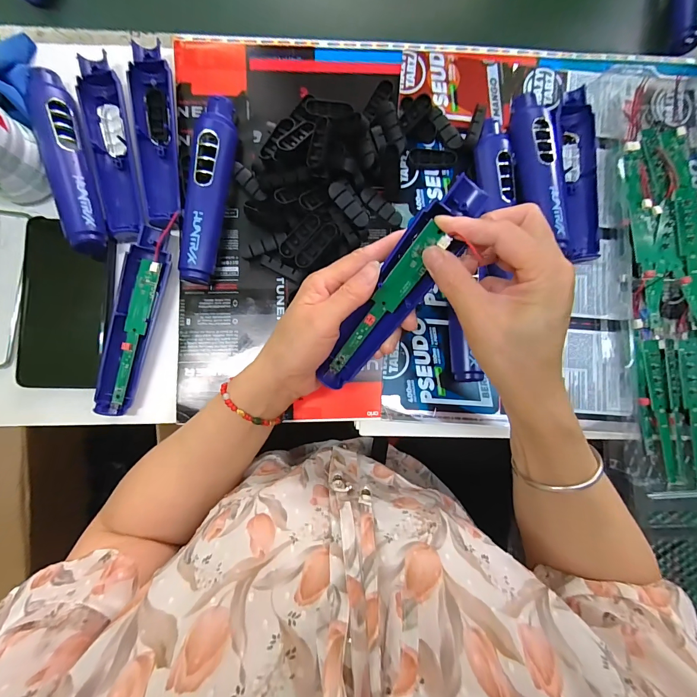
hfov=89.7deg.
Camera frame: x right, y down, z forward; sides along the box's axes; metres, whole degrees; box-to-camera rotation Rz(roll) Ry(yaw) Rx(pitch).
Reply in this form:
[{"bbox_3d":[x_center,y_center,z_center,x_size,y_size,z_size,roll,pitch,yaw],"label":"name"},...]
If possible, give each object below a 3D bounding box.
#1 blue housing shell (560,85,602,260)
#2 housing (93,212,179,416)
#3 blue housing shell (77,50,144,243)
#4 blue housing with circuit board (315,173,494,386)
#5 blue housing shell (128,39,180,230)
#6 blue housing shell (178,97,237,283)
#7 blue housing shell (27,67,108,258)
[{"bbox_3d":[0.234,-0.173,0.353,0.031,0.016,0.170,-4,88,-4],"label":"blue housing shell"},{"bbox_3d":[-0.199,-0.032,0.325,0.038,0.024,0.183,15,87,-3],"label":"housing"},{"bbox_3d":[-0.223,-0.184,0.328,0.038,0.019,0.167,-11,88,-4],"label":"blue housing shell"},{"bbox_3d":[0.031,-0.038,0.254,0.034,0.022,0.173,34,115,-1],"label":"blue housing with circuit board"},{"bbox_3d":[-0.180,-0.194,0.327,0.035,0.020,0.166,-5,88,-4],"label":"blue housing shell"},{"bbox_3d":[-0.131,-0.151,0.326,0.034,0.022,0.176,8,87,-4],"label":"blue housing shell"},{"bbox_3d":[-0.252,-0.170,0.314,0.031,0.022,0.178,-16,89,-4],"label":"blue housing shell"}]

